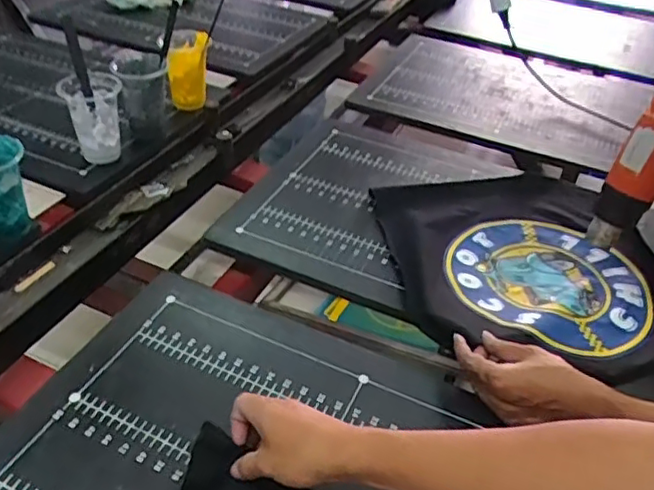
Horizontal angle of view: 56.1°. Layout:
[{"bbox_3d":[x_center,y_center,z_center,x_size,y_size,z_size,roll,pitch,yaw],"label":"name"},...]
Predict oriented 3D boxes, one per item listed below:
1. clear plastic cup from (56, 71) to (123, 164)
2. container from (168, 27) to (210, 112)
[{"bbox_3d":[-0.358,-0.195,0.950,0.089,0.116,0.073,-11,42,-19],"label":"clear plastic cup"},{"bbox_3d":[-0.248,-0.311,1.107,0.076,0.126,0.093,-4,40,-12],"label":"container"}]

